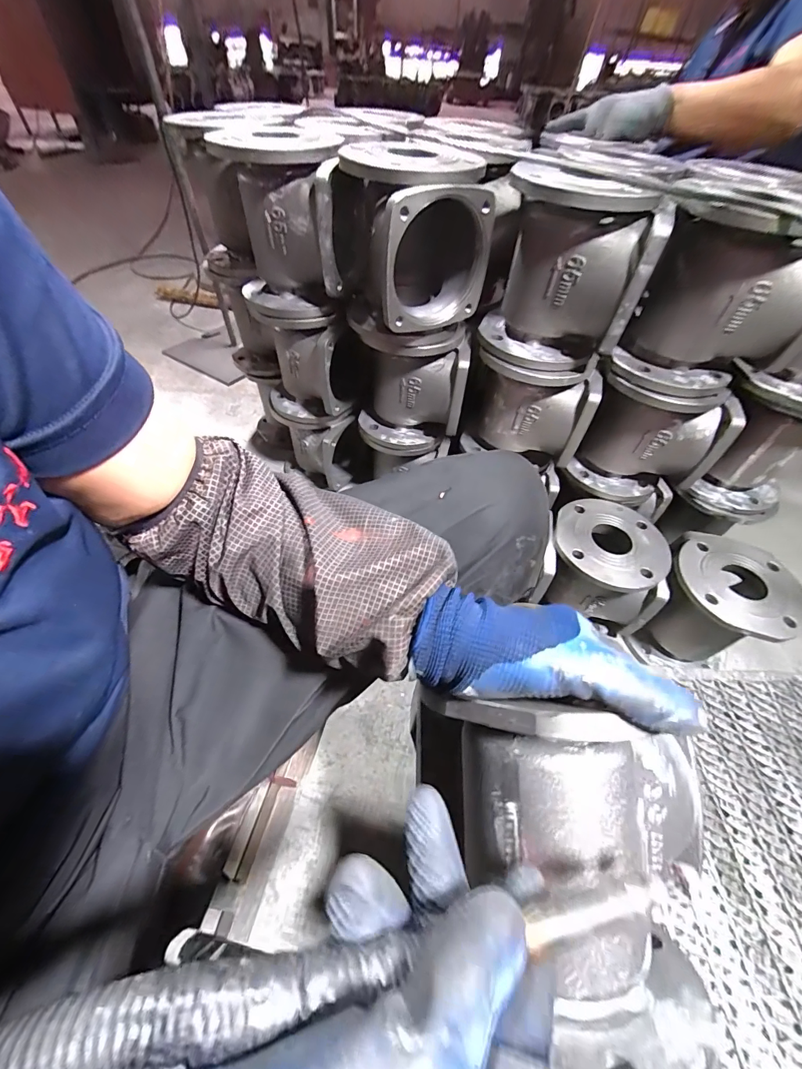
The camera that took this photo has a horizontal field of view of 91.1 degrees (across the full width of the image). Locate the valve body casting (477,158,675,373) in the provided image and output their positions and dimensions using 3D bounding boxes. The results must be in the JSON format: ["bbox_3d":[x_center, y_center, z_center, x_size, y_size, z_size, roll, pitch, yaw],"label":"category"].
[{"bbox_3d":[0.206,-0.334,0.509,0.161,0.200,0.152,4,50,0],"label":"valve body casting"}]

